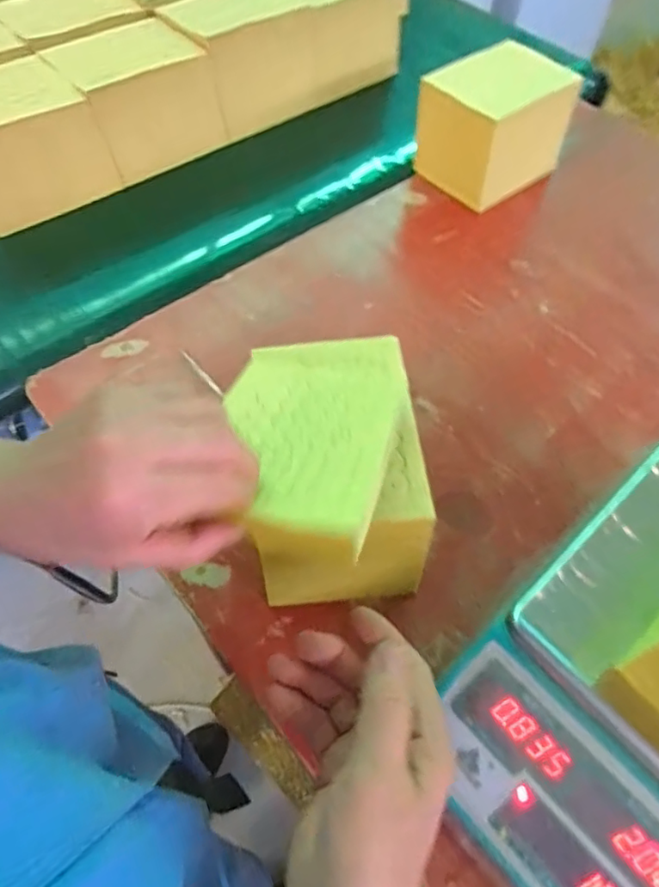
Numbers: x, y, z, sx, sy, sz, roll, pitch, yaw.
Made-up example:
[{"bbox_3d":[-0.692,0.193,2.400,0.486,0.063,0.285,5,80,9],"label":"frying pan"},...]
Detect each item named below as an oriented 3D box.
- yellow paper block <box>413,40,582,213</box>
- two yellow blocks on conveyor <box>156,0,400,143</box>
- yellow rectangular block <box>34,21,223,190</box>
[{"bbox_3d":[0.206,-0.398,0.710,0.156,0.133,0.125,-33,65,-20],"label":"yellow paper block"},{"bbox_3d":[-0.060,-0.577,0.800,0.351,0.132,0.141,-37,67,-22],"label":"two yellow blocks on conveyor"},{"bbox_3d":[-0.238,-0.430,0.706,0.167,0.119,0.130,-35,66,-21],"label":"yellow rectangular block"}]

